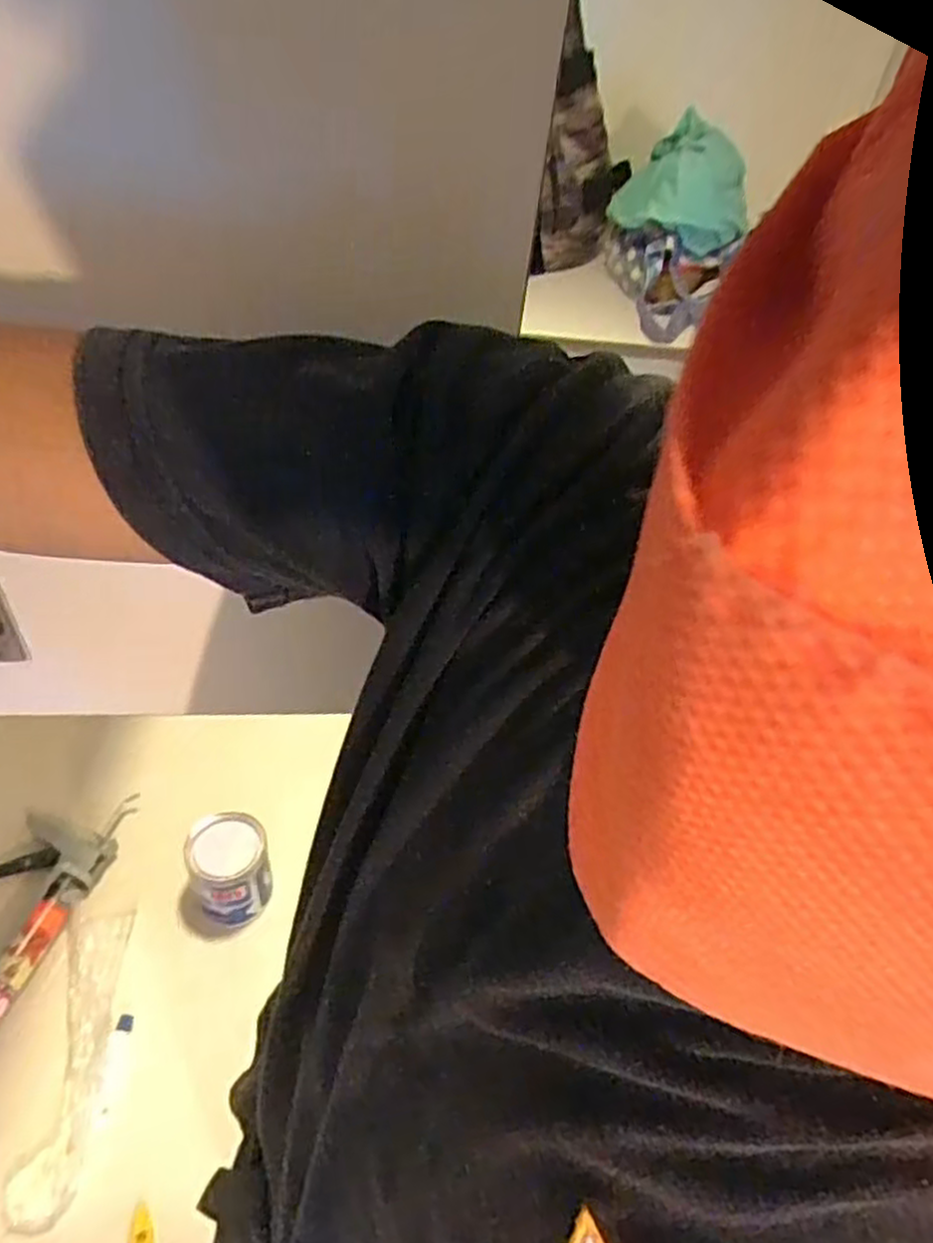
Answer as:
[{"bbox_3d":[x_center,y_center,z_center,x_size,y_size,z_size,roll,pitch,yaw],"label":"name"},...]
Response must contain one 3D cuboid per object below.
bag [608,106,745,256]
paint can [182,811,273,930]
[{"bbox_3d":[0.344,-0.701,1.195,0.195,0.136,0.224,10,43,3],"label":"bag"},{"bbox_3d":[-0.312,0.330,0.991,0.097,0.116,0.098,4,43,-4],"label":"paint can"}]

